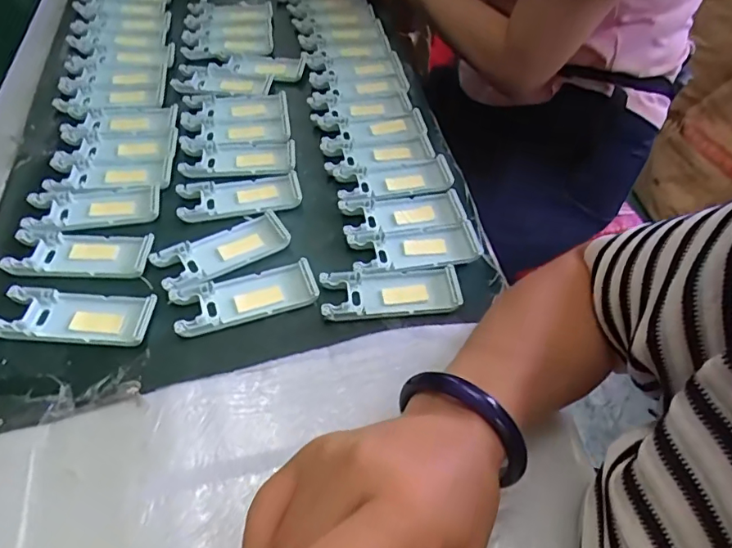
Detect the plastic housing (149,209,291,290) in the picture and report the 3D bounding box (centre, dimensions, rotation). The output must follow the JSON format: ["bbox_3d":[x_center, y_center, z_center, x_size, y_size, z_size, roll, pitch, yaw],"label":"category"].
[{"bbox_3d":[-0.114,-0.019,0.419,0.104,0.009,0.043,-27,57,-22],"label":"plastic housing"}]

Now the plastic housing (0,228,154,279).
[{"bbox_3d":[-0.223,-0.017,0.408,0.104,0.011,0.045,1,51,-2],"label":"plastic housing"}]

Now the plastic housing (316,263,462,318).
[{"bbox_3d":[0.019,0.013,0.399,0.103,0.011,0.044,-3,51,-5],"label":"plastic housing"}]

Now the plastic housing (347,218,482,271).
[{"bbox_3d":[0.041,-0.021,0.427,0.104,0.009,0.043,-7,51,-8],"label":"plastic housing"}]

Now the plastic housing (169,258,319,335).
[{"bbox_3d":[-0.091,0.016,0.392,0.103,0.010,0.042,-15,53,-14],"label":"plastic housing"}]

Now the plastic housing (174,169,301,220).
[{"bbox_3d":[-0.111,-0.070,0.460,0.104,0.010,0.046,-8,52,-9],"label":"plastic housing"}]

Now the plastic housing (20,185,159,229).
[{"bbox_3d":[-0.229,-0.058,0.441,0.103,0.009,0.045,-8,52,-9],"label":"plastic housing"}]

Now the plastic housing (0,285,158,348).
[{"bbox_3d":[-0.206,0.030,0.371,0.102,0.010,0.042,4,51,0],"label":"plastic housing"}]

